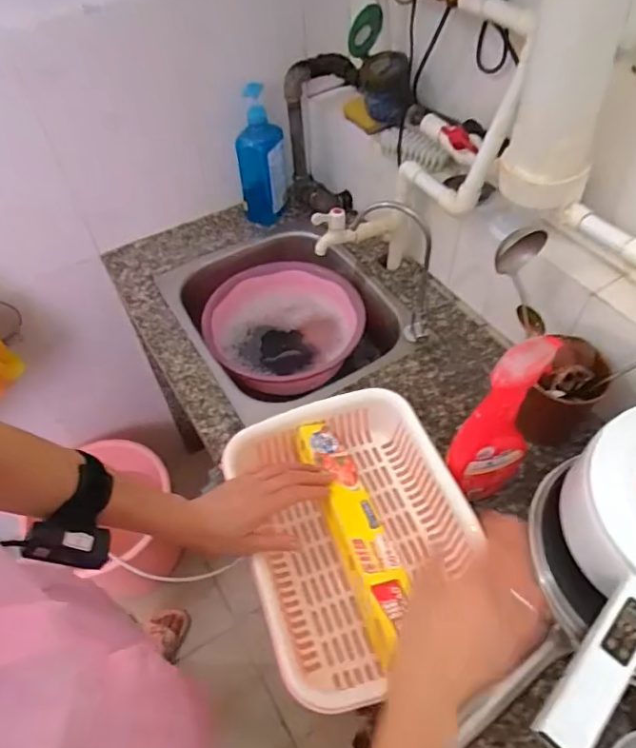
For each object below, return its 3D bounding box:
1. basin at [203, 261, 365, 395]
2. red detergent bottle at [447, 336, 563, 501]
[{"bbox_3d":[-0.074,-0.090,1.061,0.284,0.090,0.305,-1,52,2],"label":"basin"},{"bbox_3d":[0.209,0.066,0.617,0.094,0.241,0.049,-23,54,-15],"label":"red detergent bottle"}]

